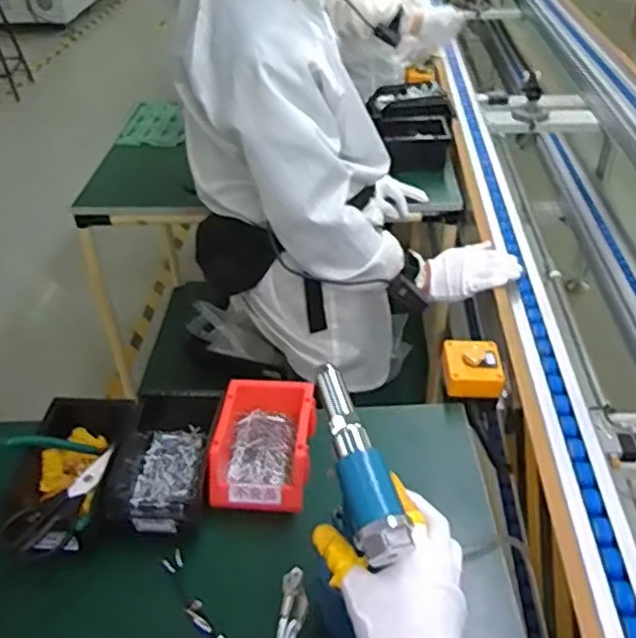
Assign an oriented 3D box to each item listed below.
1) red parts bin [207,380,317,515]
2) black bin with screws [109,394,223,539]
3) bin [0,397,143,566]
[{"bbox_3d":[-0.061,0.140,0.792,0.112,0.053,0.173,3,39,7],"label":"red parts bin"},{"bbox_3d":[-0.175,0.165,0.784,0.110,0.071,0.192,2,39,6],"label":"black bin with screws"},{"bbox_3d":[-0.282,0.180,0.760,0.119,0.067,0.226,3,39,7],"label":"bin"}]

